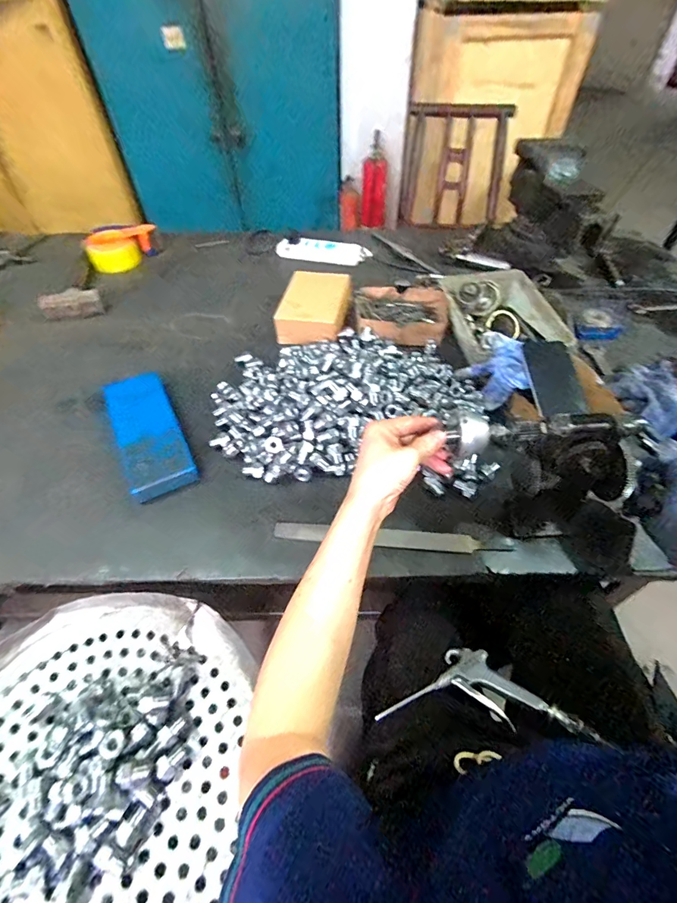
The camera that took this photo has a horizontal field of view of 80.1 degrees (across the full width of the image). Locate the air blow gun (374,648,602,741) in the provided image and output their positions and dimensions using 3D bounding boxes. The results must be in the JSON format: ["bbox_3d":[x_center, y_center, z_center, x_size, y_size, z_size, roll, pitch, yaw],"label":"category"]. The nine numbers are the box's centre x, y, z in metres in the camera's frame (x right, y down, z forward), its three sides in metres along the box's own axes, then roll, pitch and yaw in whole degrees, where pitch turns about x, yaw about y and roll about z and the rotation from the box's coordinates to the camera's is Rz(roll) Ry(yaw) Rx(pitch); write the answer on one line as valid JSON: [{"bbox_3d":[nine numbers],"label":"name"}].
[{"bbox_3d":[0.182,0.309,0.507,0.234,0.024,0.111,3,49,24],"label":"air blow gun"}]

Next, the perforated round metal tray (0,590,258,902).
[{"bbox_3d":[-0.283,0.340,0.387,0.344,0.039,0.390,0,51,0],"label":"perforated round metal tray"}]

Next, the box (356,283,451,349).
[{"bbox_3d":[0.122,-0.269,0.790,0.180,0.049,0.140,0,51,0],"label":"box"}]

